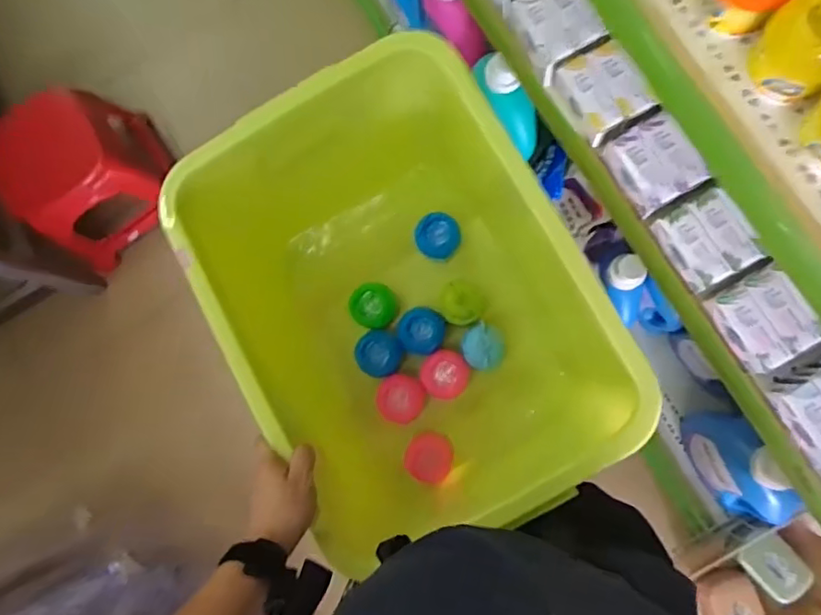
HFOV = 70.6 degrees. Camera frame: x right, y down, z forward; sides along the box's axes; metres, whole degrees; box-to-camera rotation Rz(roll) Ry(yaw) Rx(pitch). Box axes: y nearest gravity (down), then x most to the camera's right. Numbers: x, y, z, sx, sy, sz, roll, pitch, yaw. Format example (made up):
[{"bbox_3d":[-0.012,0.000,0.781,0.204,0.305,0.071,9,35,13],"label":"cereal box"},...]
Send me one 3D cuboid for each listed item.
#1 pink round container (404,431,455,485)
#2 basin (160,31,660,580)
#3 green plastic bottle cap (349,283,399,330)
[{"bbox_3d":[0.027,0.207,0.802,0.063,0.031,0.064,9,85,8],"label":"pink round container"},{"bbox_3d":[-0.015,0.014,0.741,0.402,0.302,0.486,-26,81,3],"label":"basin"},{"bbox_3d":[-0.053,-0.002,0.841,0.068,0.038,0.063,-1,83,7],"label":"green plastic bottle cap"}]

